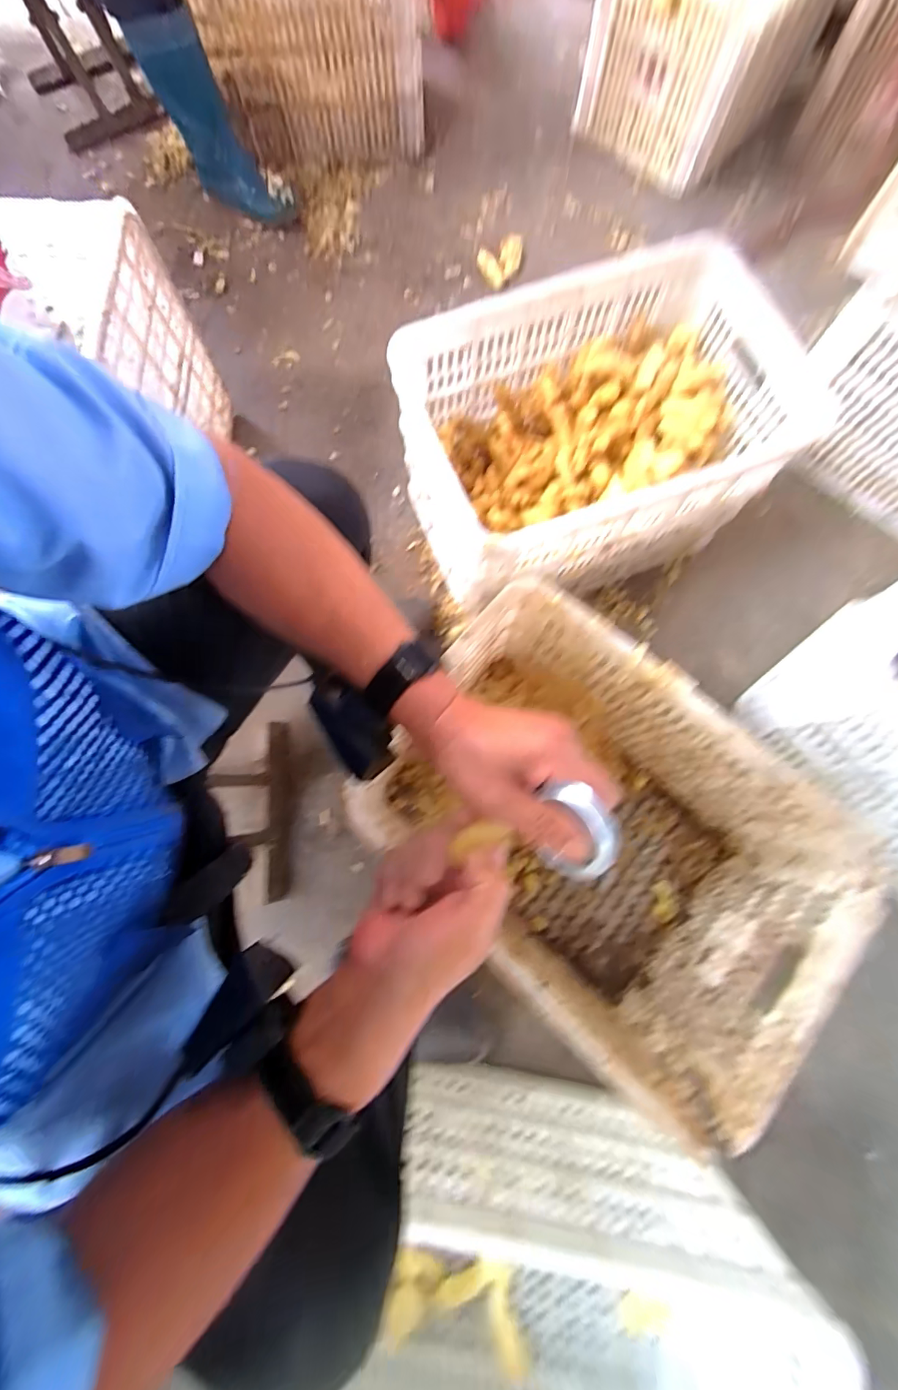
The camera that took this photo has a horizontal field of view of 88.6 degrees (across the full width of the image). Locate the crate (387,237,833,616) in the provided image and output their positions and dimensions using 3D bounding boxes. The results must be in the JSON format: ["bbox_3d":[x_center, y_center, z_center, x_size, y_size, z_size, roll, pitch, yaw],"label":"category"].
[{"bbox_3d":[0.217,-0.390,0.740,0.515,0.277,0.358,-21,80,-5],"label":"crate"}]

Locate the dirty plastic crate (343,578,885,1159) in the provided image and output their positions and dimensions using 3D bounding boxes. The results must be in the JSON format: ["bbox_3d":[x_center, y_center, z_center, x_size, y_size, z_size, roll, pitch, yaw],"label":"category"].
[{"bbox_3d":[0.174,0.171,0.620,0.506,0.299,0.354,41,81,7],"label":"dirty plastic crate"}]

